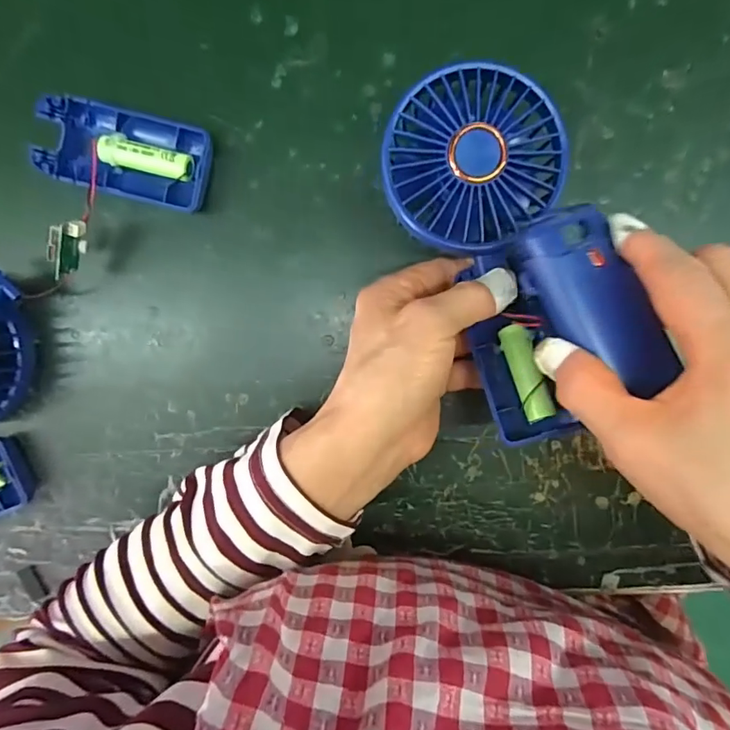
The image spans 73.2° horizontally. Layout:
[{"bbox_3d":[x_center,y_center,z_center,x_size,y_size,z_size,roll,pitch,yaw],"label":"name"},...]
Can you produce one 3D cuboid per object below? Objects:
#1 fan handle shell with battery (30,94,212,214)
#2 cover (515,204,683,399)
[{"bbox_3d":[-0.132,-0.116,0.273,0.093,0.020,0.045,14,97,0],"label":"fan handle shell with battery"},{"bbox_3d":[0.100,-0.029,0.209,0.041,0.010,0.084,-32,82,5],"label":"cover"}]

